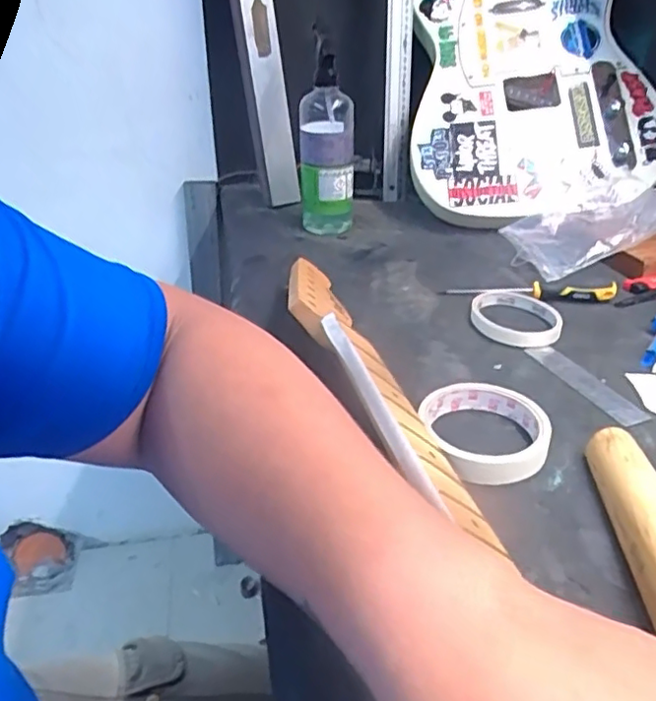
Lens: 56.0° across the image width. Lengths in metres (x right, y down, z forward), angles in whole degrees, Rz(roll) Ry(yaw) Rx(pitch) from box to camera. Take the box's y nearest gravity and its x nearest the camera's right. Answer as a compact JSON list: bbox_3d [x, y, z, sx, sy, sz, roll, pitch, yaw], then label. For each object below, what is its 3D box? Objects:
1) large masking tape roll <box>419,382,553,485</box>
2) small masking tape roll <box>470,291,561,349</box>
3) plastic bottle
[{"bbox_3d":[0.111,0.056,0.432,0.083,0.022,0.086,-1,31,1],"label":"large masking tape roll"},{"bbox_3d":[0.174,-0.030,0.578,0.079,0.015,0.089,7,32,14],"label":"small masking tape roll"},{"bbox_3d":[-0.003,-0.252,0.763,0.068,0.210,0.076,-1,31,1],"label":"plastic bottle"}]

